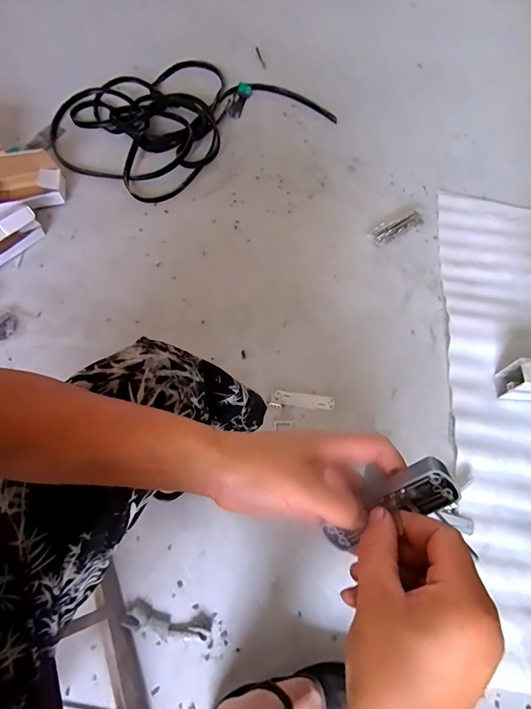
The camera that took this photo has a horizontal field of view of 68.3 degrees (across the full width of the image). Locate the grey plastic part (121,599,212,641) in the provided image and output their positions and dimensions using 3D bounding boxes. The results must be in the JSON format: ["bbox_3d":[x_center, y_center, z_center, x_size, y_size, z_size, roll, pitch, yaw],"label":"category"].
[{"bbox_3d":[-0.167,0.460,0.673,0.145,0.016,0.044,9,66,3],"label":"grey plastic part"}]

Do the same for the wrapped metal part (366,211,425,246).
[{"bbox_3d":[0.358,-0.345,1.065,0.172,0.011,0.055,-31,70,-14],"label":"wrapped metal part"}]

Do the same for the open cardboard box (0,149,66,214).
[{"bbox_3d":[-0.662,-0.441,1.025,0.234,0.099,0.139,-15,67,-8],"label":"open cardboard box"}]

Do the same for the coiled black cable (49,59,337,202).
[{"bbox_3d":[-0.242,-0.753,1.227,0.787,0.048,0.502,-33,70,-15],"label":"coiled black cable"}]

